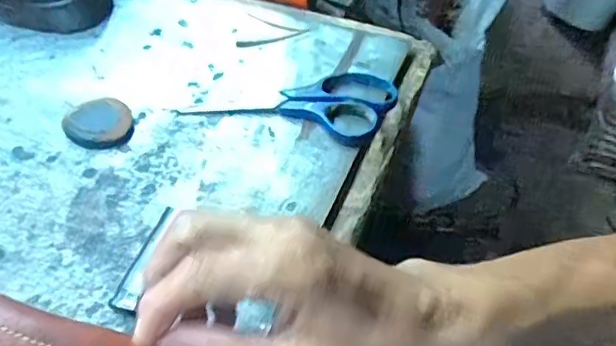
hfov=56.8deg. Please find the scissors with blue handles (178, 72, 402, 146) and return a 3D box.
[{"bbox_3d":[-0.013,-0.064,0.476,0.166,0.013,0.073,17,53,9],"label":"scissors with blue handles"}]

